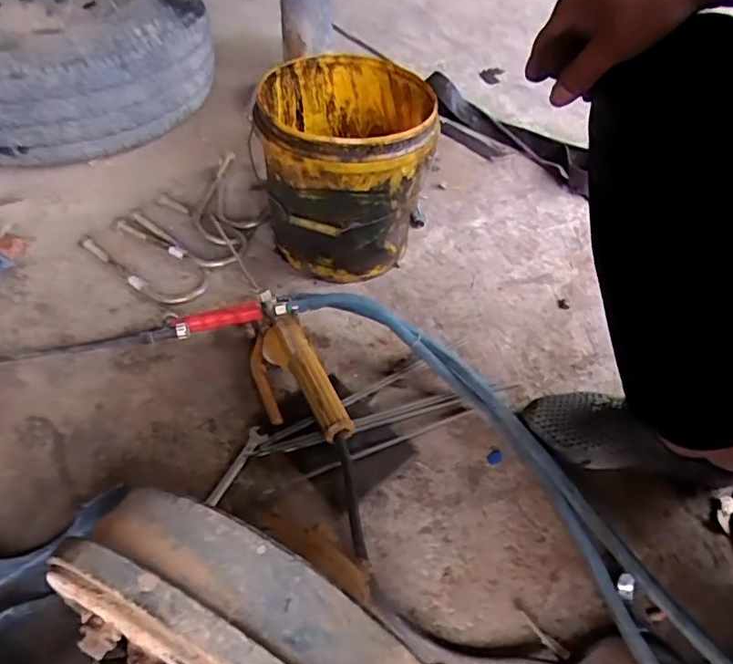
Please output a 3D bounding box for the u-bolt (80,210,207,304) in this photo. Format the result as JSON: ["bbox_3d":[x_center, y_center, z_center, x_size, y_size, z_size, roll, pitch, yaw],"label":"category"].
[{"bbox_3d":[-0.354,-0.123,0.944,0.229,0.023,0.110,34,53,23],"label":"u-bolt"}]

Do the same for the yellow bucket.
[{"bbox_3d":[-0.036,-0.250,0.919,0.241,0.272,0.251,1,48,-5],"label":"yellow bucket"}]

